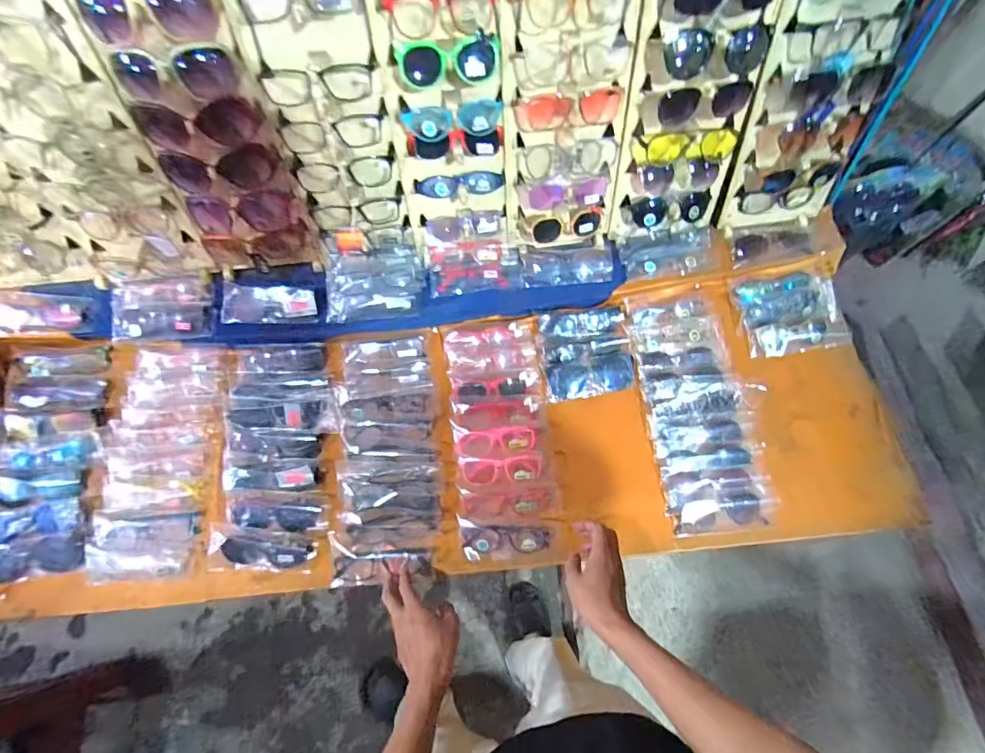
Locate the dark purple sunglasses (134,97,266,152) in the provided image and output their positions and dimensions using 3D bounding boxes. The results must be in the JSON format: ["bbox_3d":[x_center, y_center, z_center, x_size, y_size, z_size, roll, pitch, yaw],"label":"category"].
[{"bbox_3d":[-0.361,-0.308,0.576,0.137,0.050,0.046,-9,68,-6],"label":"dark purple sunglasses"}]

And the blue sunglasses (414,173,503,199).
[{"bbox_3d":[-0.048,-0.280,0.678,0.124,0.030,0.043,-4,68,-4],"label":"blue sunglasses"}]

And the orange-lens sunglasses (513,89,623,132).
[{"bbox_3d":[0.102,-0.359,0.621,0.136,0.046,0.041,-11,69,-6],"label":"orange-lens sunglasses"}]

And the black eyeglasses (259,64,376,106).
[{"bbox_3d":[-0.215,-0.358,0.570,0.132,0.052,0.042,-4,68,-4],"label":"black eyeglasses"}]

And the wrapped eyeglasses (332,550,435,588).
[{"bbox_3d":[-0.154,0.269,0.654,0.140,0.023,0.040,-8,68,0],"label":"wrapped eyeglasses"}]

